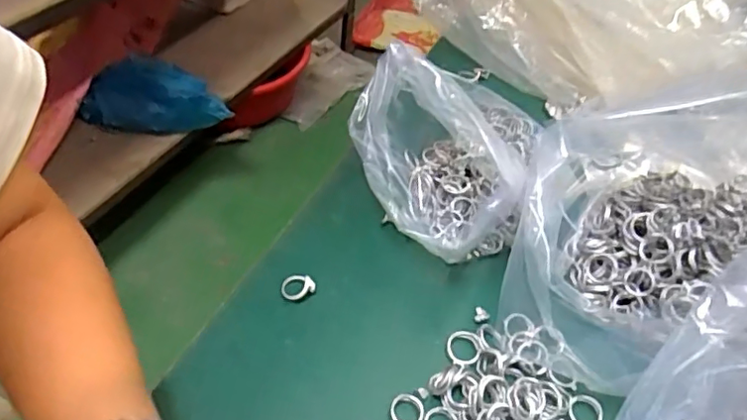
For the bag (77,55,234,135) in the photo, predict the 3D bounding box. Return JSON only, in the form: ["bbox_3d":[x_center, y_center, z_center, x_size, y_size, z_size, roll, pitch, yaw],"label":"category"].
[{"bbox_3d":[-0.450,-0.229,1.192,0.289,0.129,0.097,13,47,4],"label":"bag"}]

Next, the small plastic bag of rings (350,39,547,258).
[{"bbox_3d":[0.043,-0.040,0.435,0.098,0.103,0.156,-16,52,-21],"label":"small plastic bag of rings"}]

